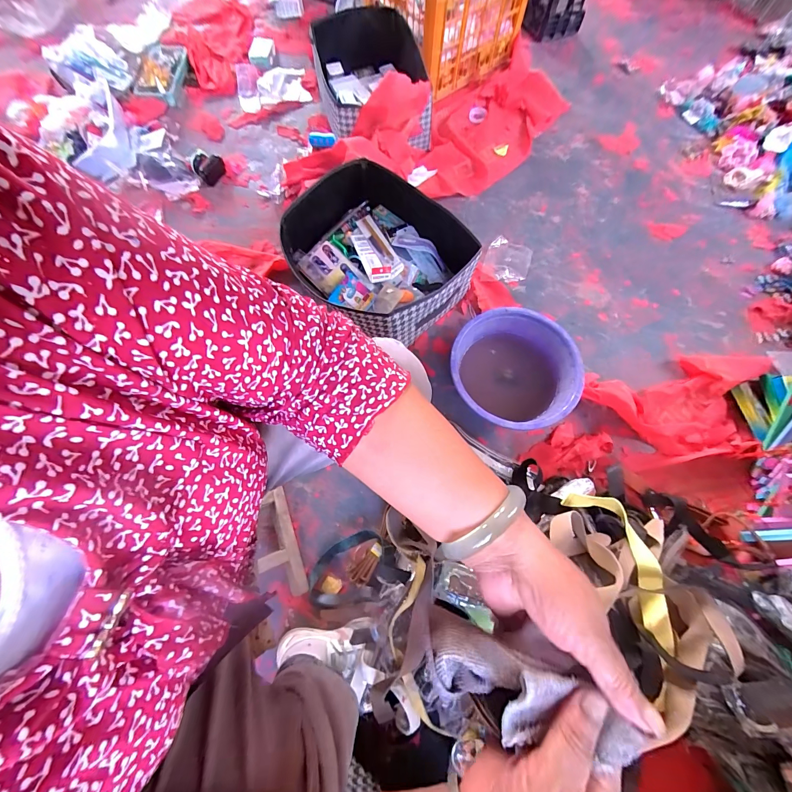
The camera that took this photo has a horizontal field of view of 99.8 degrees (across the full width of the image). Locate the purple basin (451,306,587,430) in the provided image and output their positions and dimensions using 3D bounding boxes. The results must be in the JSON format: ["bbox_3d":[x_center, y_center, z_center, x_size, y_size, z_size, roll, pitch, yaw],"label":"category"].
[{"bbox_3d":[0.271,-0.051,0.795,0.276,0.113,0.275,0,70,0],"label":"purple basin"}]

